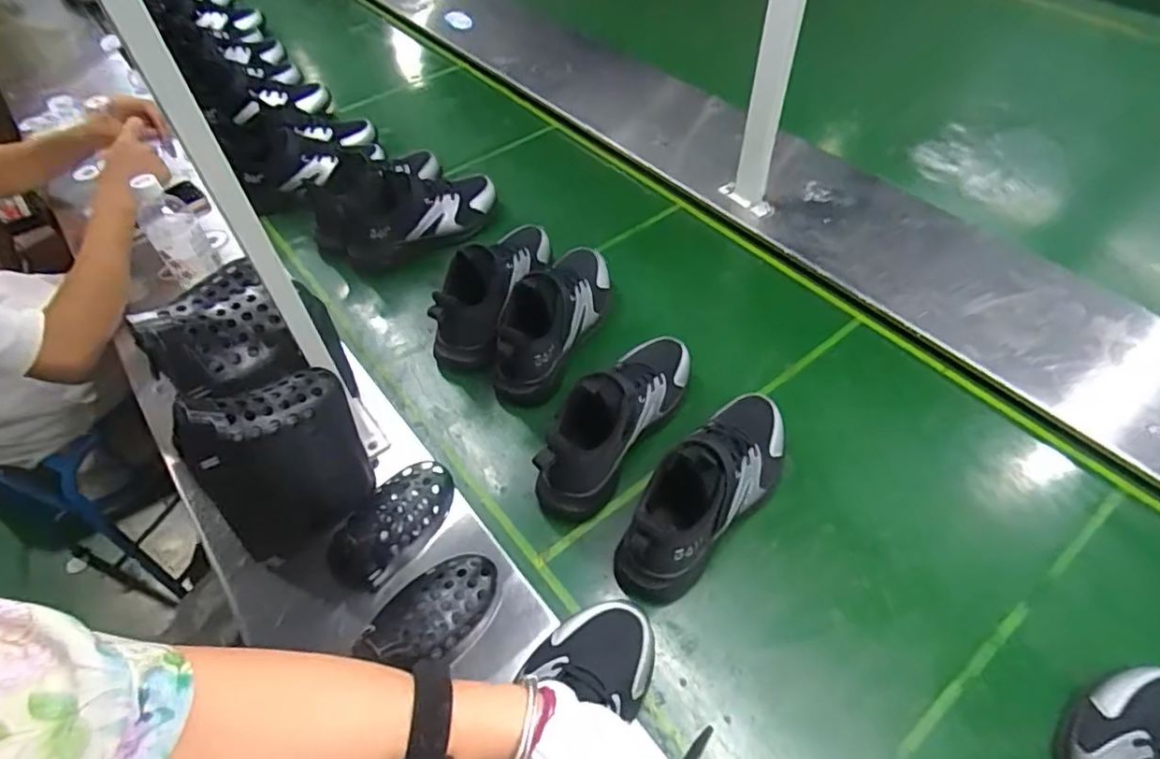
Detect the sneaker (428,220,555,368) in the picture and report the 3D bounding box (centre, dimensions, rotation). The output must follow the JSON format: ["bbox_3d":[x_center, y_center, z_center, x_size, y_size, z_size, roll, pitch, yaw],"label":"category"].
[{"bbox_3d":[-0.094,-0.123,0.820,0.102,0.103,0.241,17,55,16],"label":"sneaker"}]

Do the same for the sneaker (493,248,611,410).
[{"bbox_3d":[-0.033,-0.091,0.797,0.087,0.116,0.244,20,56,18],"label":"sneaker"}]

